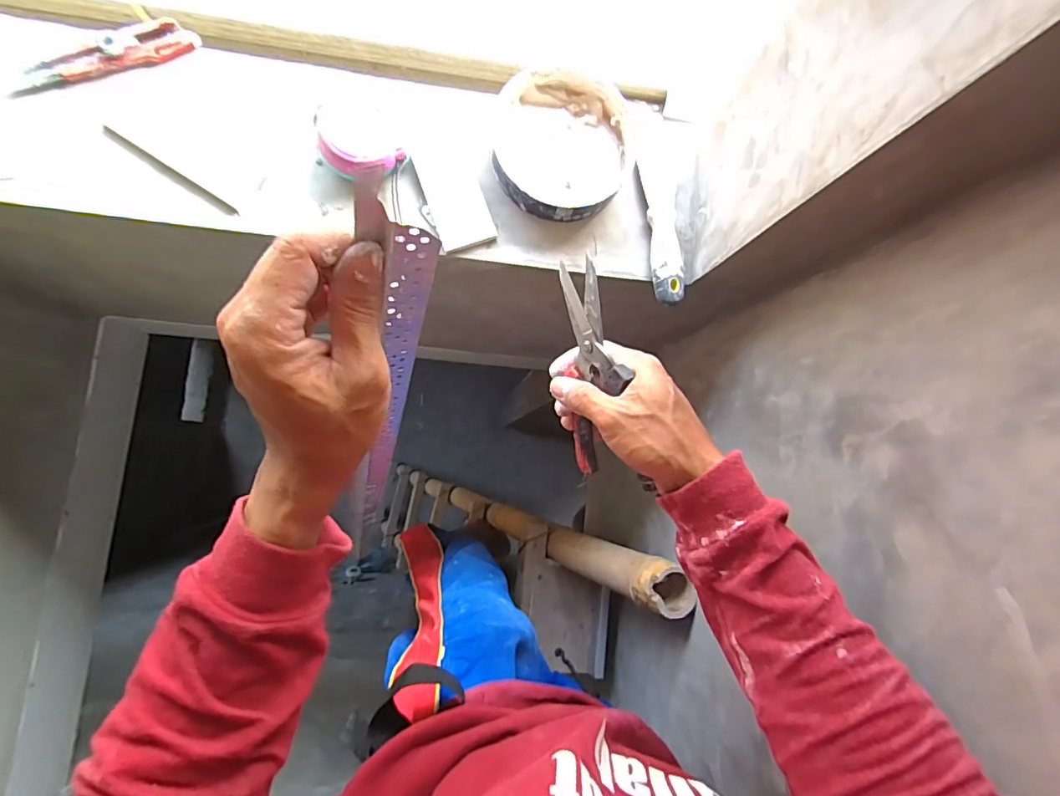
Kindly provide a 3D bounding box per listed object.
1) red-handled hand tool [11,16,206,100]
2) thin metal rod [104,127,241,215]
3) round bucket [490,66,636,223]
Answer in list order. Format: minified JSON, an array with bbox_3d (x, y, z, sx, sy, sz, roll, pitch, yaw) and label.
[{"bbox_3d":[-0.411,-0.331,0.497,0.167,0.025,0.037,-20,87,-9],"label":"red-handled hand tool"},{"bbox_3d":[-0.348,-0.218,0.496,0.149,0.004,0.010,34,64,0],"label":"thin metal rod"},{"bbox_3d":[0.036,-0.268,0.538,0.150,0.036,0.164,10,83,-6],"label":"round bucket"}]

